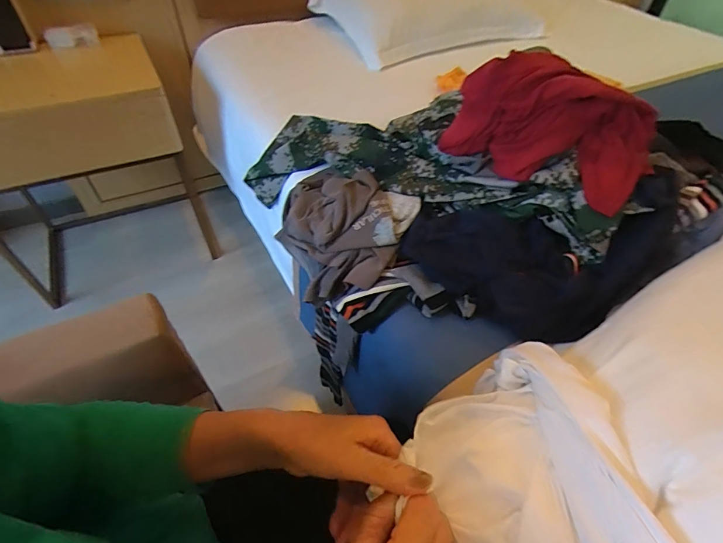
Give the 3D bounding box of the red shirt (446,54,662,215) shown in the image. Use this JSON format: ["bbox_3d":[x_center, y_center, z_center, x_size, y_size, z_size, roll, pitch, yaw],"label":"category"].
[{"bbox_3d":[0.258,-0.204,0.543,0.279,0.120,0.145,24,51,18],"label":"red shirt"}]

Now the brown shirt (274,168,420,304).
[{"bbox_3d":[-0.046,-0.080,0.686,0.214,0.132,0.291,-32,56,-27],"label":"brown shirt"}]

